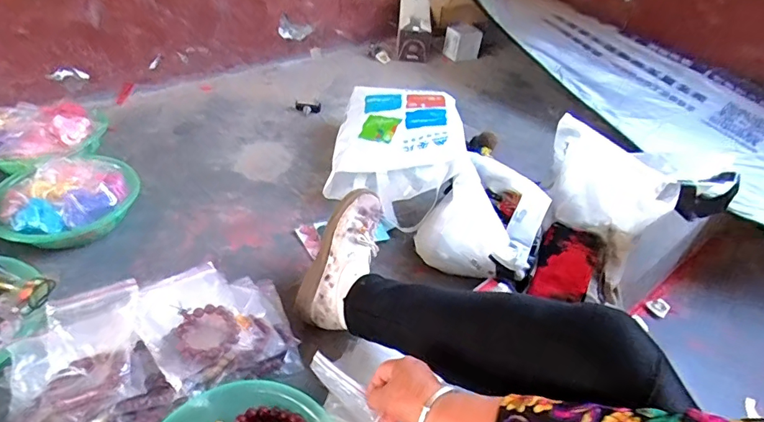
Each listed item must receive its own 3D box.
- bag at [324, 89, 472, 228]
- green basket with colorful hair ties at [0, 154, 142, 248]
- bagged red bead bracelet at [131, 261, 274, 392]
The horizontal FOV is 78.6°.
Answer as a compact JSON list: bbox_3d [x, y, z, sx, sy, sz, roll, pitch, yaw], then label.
[{"bbox_3d":[0.033,-0.151,1.066,0.275,0.149,0.380,7,41,1],"label":"bag"},{"bbox_3d":[-0.573,-0.018,0.862,0.233,0.099,0.206,-24,49,-30],"label":"green basket with colorful hair ties"},{"bbox_3d":[-0.255,0.156,0.662,0.162,0.026,0.144,41,41,23],"label":"bagged red bead bracelet"}]

